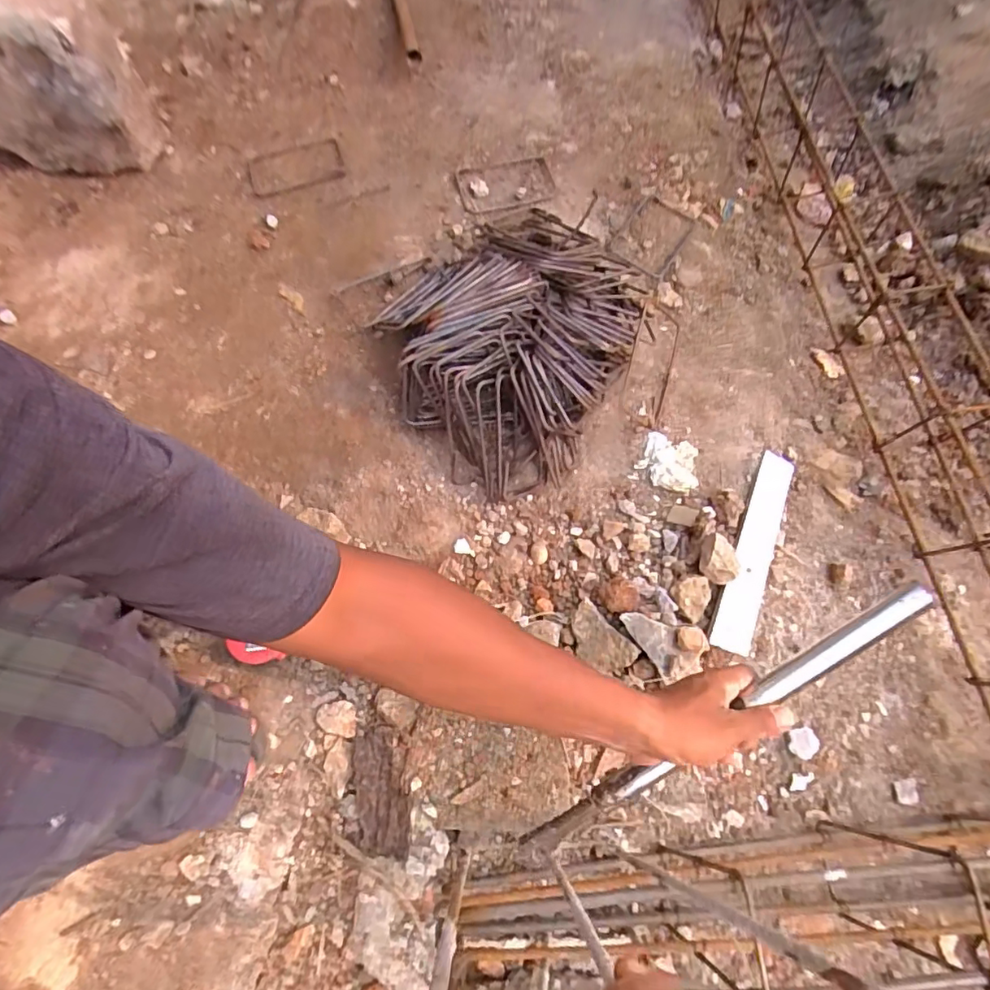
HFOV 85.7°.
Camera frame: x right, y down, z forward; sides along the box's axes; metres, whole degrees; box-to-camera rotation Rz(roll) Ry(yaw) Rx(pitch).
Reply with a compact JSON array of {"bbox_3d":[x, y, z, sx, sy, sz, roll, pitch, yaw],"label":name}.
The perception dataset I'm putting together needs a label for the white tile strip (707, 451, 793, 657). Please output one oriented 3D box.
[{"bbox_3d":[0.316,0.062,0.650,0.064,0.009,0.263,32,69,-19],"label":"white tile strip"}]

